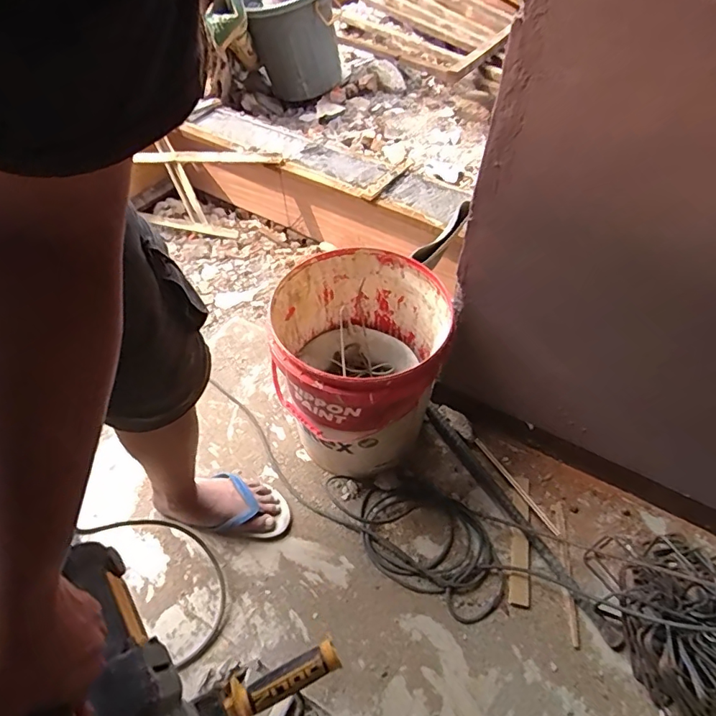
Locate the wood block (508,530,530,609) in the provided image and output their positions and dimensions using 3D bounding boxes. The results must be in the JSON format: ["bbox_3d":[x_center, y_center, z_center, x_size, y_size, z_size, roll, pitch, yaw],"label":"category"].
[{"bbox_3d":[0.295,0.384,0.887,0.034,0.012,0.129,9,51,6],"label":"wood block"}]

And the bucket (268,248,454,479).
[{"bbox_3d":[-0.004,0.024,0.941,0.290,0.350,0.310,0,51,-1],"label":"bucket"}]

